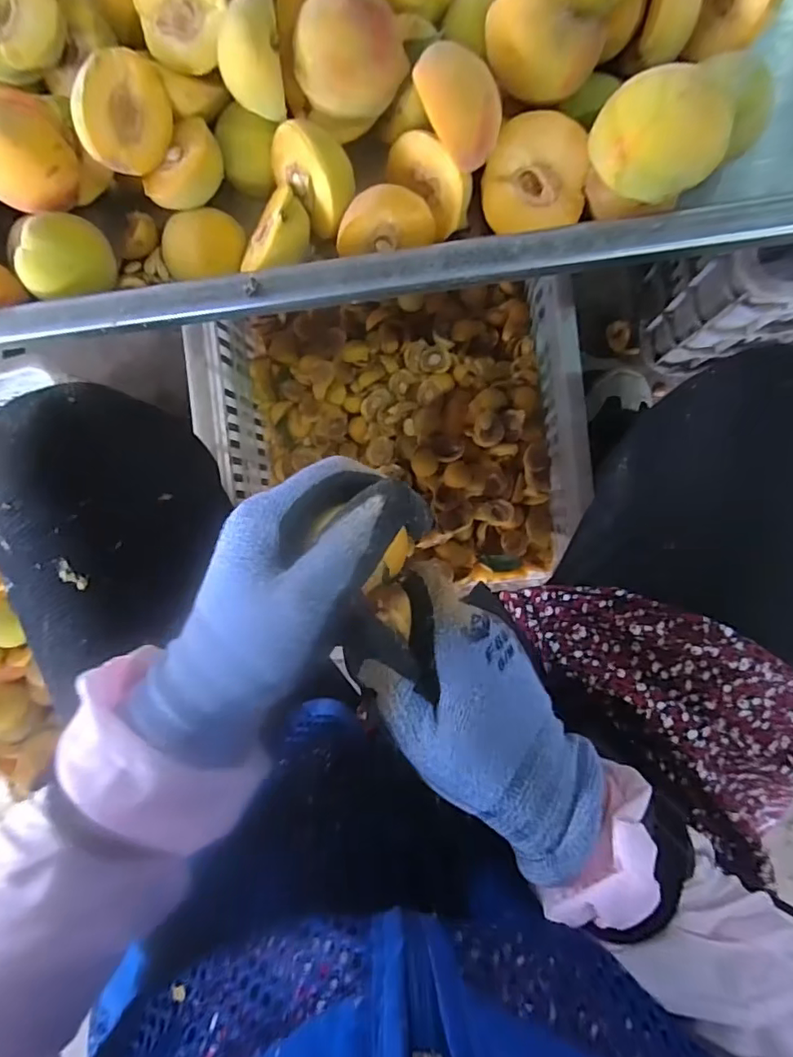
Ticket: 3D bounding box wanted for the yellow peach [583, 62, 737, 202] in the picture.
[{"bbox_3d":[0.132,-0.196,0.278,0.056,0.030,0.052,-12,91,7],"label":"yellow peach"}]

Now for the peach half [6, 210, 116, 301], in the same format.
[{"bbox_3d":[-0.211,-0.171,0.352,0.041,0.044,0.052,12,94,6],"label":"peach half"}]

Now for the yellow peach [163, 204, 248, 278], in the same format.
[{"bbox_3d":[-0.127,-0.183,0.360,0.050,0.028,0.044,-11,91,7],"label":"yellow peach"}]

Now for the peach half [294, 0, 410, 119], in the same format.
[{"bbox_3d":[-0.025,-0.257,0.305,0.051,0.035,0.049,21,95,5],"label":"peach half"}]

